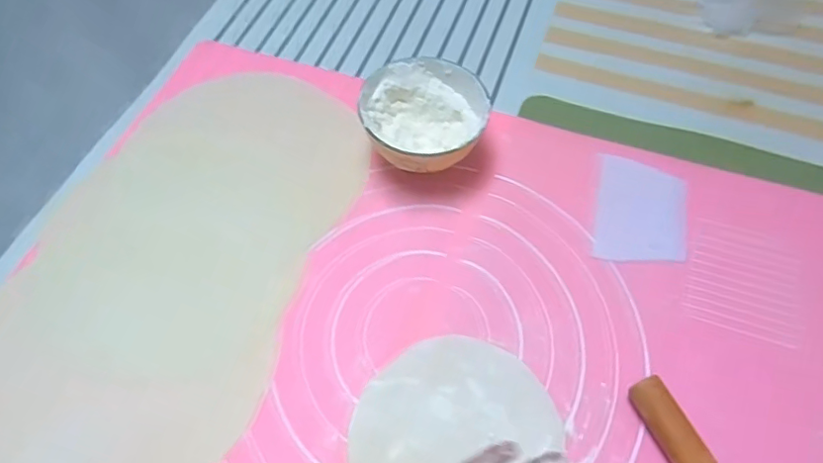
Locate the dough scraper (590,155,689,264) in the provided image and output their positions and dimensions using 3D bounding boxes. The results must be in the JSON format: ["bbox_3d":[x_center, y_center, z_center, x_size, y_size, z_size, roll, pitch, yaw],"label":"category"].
[{"bbox_3d":[0.209,-0.021,0.514,0.075,0.005,0.111,8,61,15],"label":"dough scraper"}]

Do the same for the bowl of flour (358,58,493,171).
[{"bbox_3d":[0.013,-0.100,0.535,0.112,0.065,0.119,0,60,0],"label":"bowl of flour"}]

